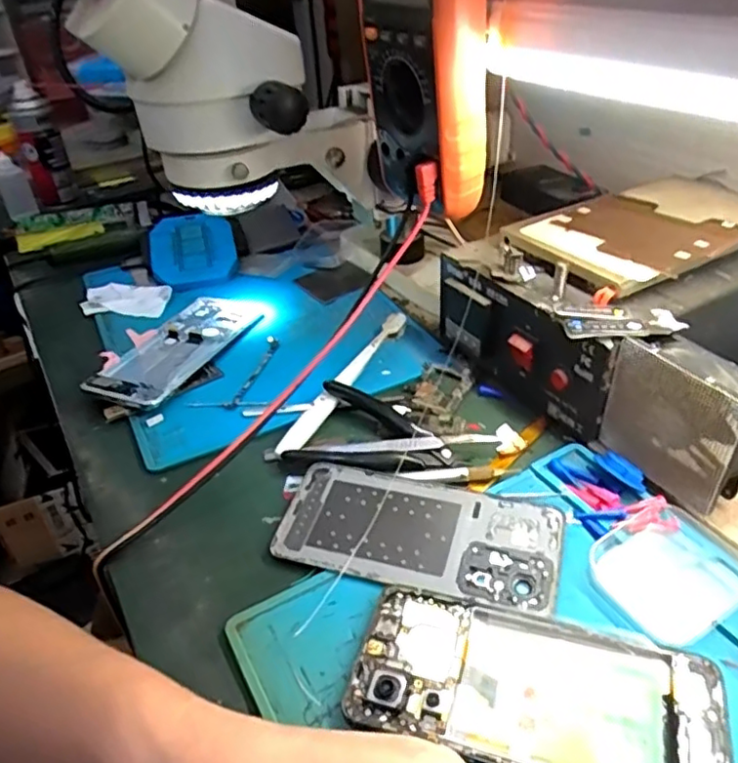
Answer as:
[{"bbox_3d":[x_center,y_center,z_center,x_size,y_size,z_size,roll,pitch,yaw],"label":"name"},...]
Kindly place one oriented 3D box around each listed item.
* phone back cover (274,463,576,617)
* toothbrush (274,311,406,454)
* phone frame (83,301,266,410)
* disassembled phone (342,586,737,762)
[{"bbox_3d":[0.027,0.087,0.362,0.159,0.007,0.075,9,39,19],"label":"phone back cover"},{"bbox_3d":[-0.018,-0.003,0.489,0.016,0.016,0.179,14,41,25],"label":"toothbrush"},{"bbox_3d":[-0.162,-0.030,0.546,0.068,0.015,0.165,12,40,22],"label":"phone frame"},{"bbox_3d":[0.073,0.139,0.285,0.160,0.008,0.074,8,38,18],"label":"disassembled phone"}]

